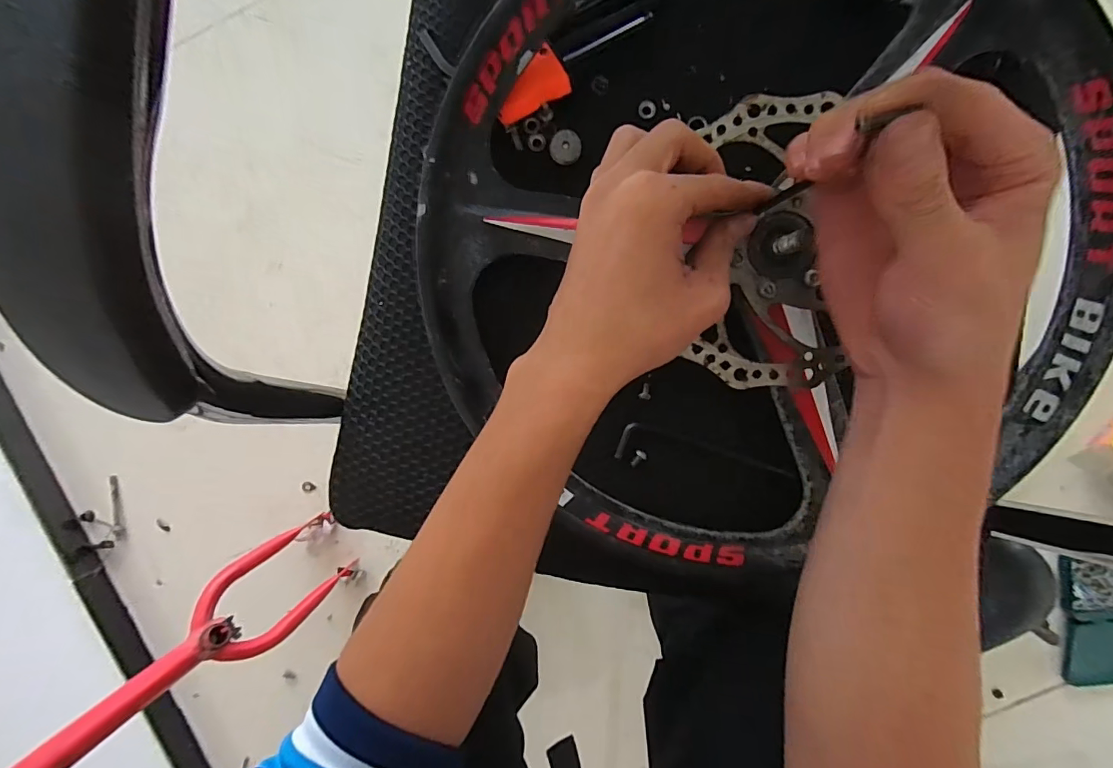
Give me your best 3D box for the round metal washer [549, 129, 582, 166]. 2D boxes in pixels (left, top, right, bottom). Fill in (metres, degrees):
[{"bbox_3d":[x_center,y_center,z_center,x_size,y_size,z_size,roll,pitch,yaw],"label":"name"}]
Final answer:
[{"bbox_3d":[0.006,-0.163,0.324,0.021,0.008,0.021,0,94,0],"label":"round metal washer"}]

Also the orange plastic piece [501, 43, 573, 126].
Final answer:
[{"bbox_3d":[-0.018,-0.195,0.308,0.049,0.006,0.031,-26,94,2],"label":"orange plastic piece"}]

